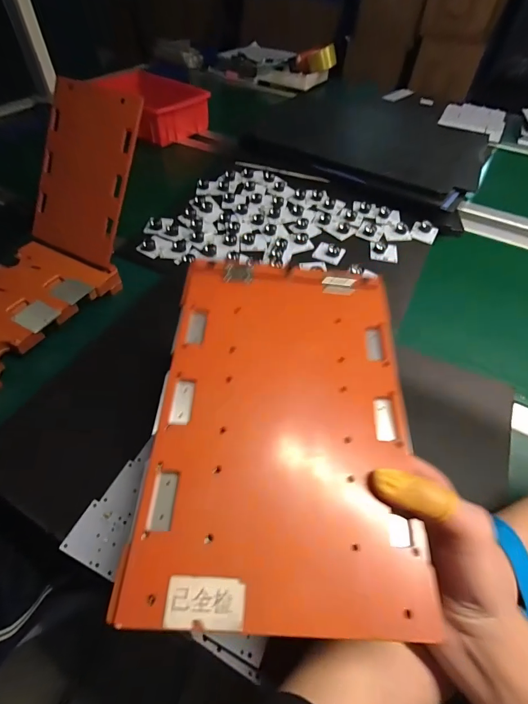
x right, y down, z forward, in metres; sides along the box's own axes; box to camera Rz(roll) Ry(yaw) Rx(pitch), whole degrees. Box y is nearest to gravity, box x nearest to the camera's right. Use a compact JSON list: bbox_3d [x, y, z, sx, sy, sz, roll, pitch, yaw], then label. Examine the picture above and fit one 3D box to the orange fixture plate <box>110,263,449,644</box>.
[{"bbox_3d":[0.014,0.035,0.232,0.161,0.008,0.240,6,59,-3],"label":"orange fixture plate"}]

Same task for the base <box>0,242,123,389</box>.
[{"bbox_3d":[-0.355,-0.066,0.487,0.160,0.031,0.238,23,54,15],"label":"base"}]

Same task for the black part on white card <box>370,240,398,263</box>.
[{"bbox_3d":[0.217,-0.184,0.620,0.048,0.019,0.047,11,51,6],"label":"black part on white card"}]

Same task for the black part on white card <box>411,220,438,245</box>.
[{"bbox_3d":[0.306,-0.230,0.654,0.045,0.013,0.054,24,54,15],"label":"black part on white card"}]

